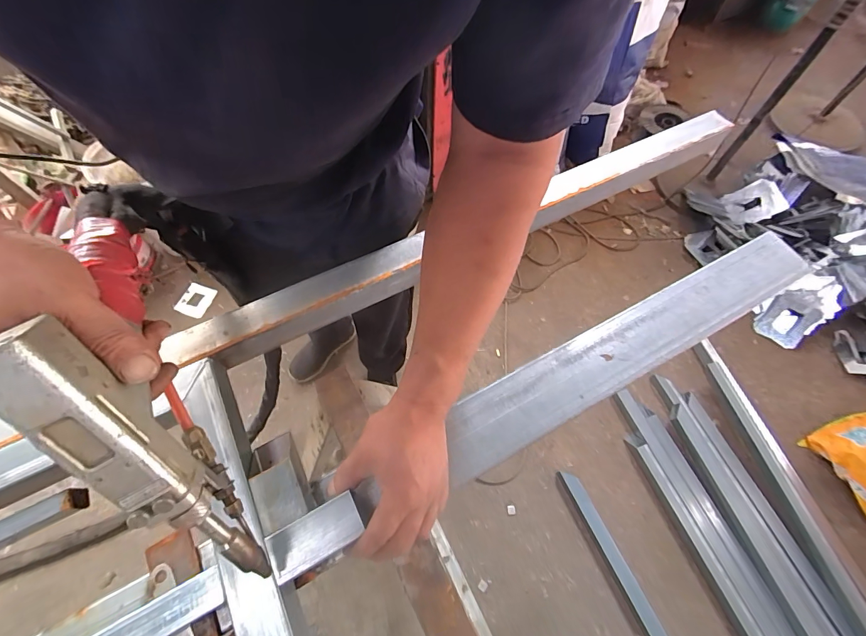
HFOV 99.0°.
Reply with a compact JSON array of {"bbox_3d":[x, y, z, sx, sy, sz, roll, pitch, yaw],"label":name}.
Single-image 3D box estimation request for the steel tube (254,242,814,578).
[{"bbox_3d":[0.176,0.059,0.430,0.729,0.040,0.077,-25,69,-16],"label":"steel tube"}]

